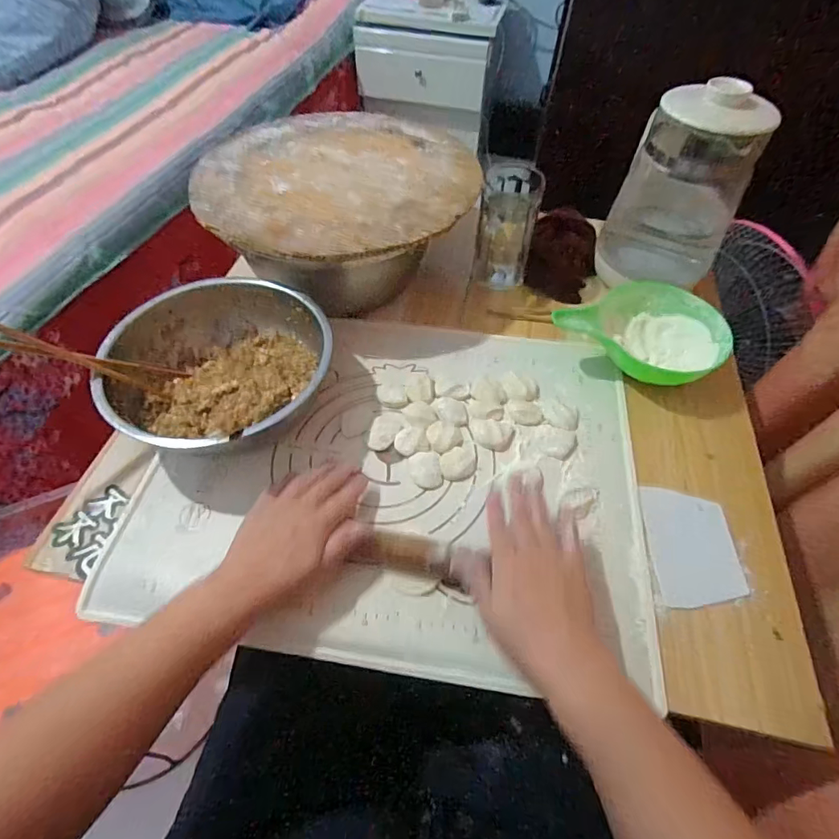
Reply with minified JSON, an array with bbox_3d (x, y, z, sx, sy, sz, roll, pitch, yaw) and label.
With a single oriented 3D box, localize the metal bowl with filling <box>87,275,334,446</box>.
[{"bbox_3d":[-0.210,-0.061,0.517,0.222,0.073,0.214,1,56,-1],"label":"metal bowl with filling"}]

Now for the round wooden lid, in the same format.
[{"bbox_3d":[-0.103,-0.321,0.607,0.345,0.022,0.356,1,56,-1],"label":"round wooden lid"}]

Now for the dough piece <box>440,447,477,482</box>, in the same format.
[{"bbox_3d":[0.040,0.046,0.494,0.038,0.005,0.036,1,56,-1],"label":"dough piece"}]

